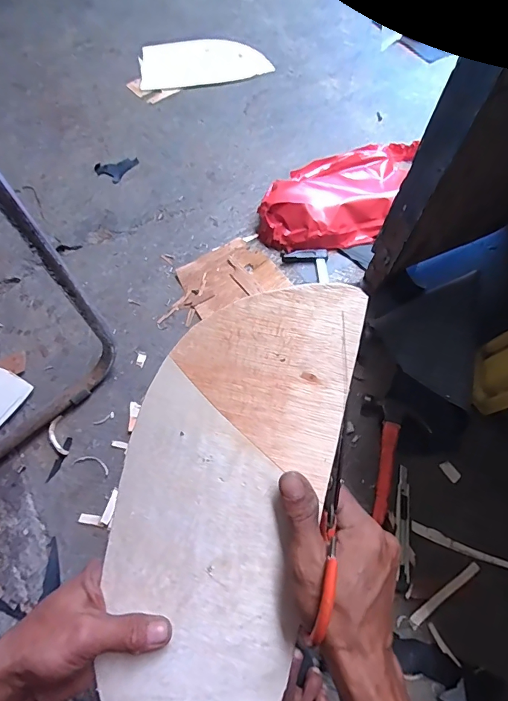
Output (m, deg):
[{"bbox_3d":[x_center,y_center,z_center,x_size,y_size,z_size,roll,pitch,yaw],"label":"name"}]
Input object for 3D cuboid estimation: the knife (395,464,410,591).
[{"bbox_3d":[0.197,0.232,0.550,0.019,0.012,0.151,8,69,3],"label":"knife"}]

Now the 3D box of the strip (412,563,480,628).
[{"bbox_3d":[0.243,0.307,0.526,0.109,0.005,0.013,-34,73,-12],"label":"strip"}]

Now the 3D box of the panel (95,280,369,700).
[{"bbox_3d":[-0.032,0.144,0.318,0.148,0.006,0.403,14,94,5],"label":"panel"}]

